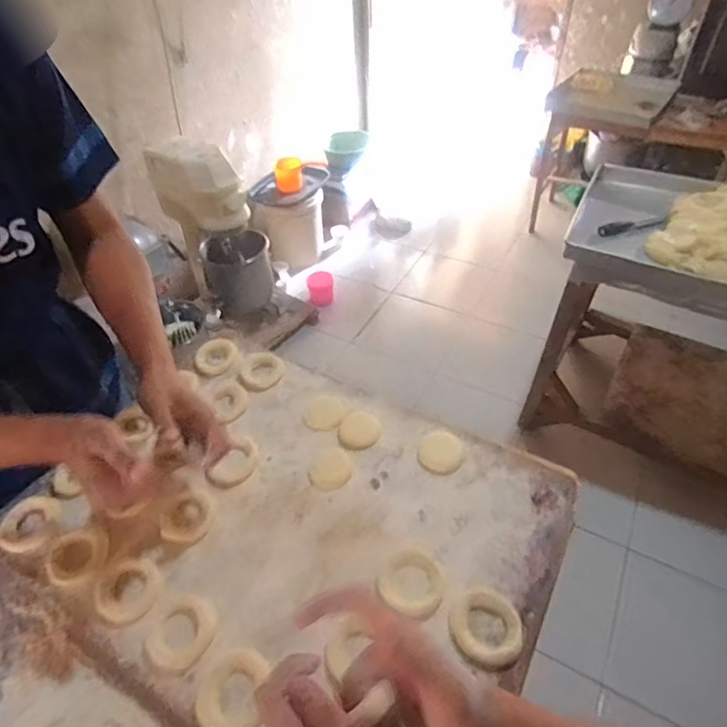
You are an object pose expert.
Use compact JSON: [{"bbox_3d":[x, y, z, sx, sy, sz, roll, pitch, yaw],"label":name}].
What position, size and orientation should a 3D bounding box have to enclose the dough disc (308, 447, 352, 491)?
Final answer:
[{"bbox_3d":[-0.041,0.132,0.619,0.053,0.004,0.059,-20,48,-16],"label":"dough disc"}]

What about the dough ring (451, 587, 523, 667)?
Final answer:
[{"bbox_3d":[0.120,0.256,0.479,0.063,0.009,0.066,-1,46,1],"label":"dough ring"}]

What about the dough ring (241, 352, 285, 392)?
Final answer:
[{"bbox_3d":[-0.151,0.010,0.740,0.064,0.010,0.069,-1,46,1],"label":"dough ring"}]

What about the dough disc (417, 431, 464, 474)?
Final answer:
[{"bbox_3d":[0.099,0.113,0.626,0.057,0.006,0.060,-1,46,1],"label":"dough disc"}]

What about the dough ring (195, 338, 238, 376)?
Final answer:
[{"bbox_3d":[-0.227,-0.011,0.758,0.063,0.026,0.052,-16,47,-13],"label":"dough ring"}]

